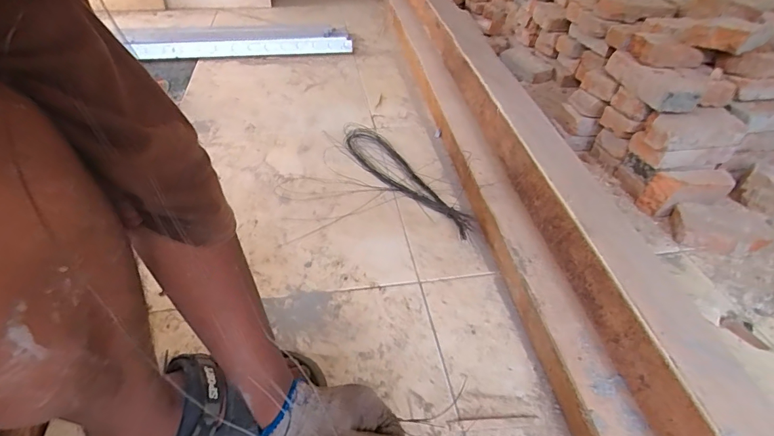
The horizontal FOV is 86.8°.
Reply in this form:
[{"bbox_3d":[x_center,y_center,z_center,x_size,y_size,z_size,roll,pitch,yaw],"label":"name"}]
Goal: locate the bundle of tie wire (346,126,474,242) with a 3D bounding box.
[{"bbox_3d":[0.042,-0.085,0.860,0.095,0.028,0.400,-22,48,-24],"label":"bundle of tie wire"}]

